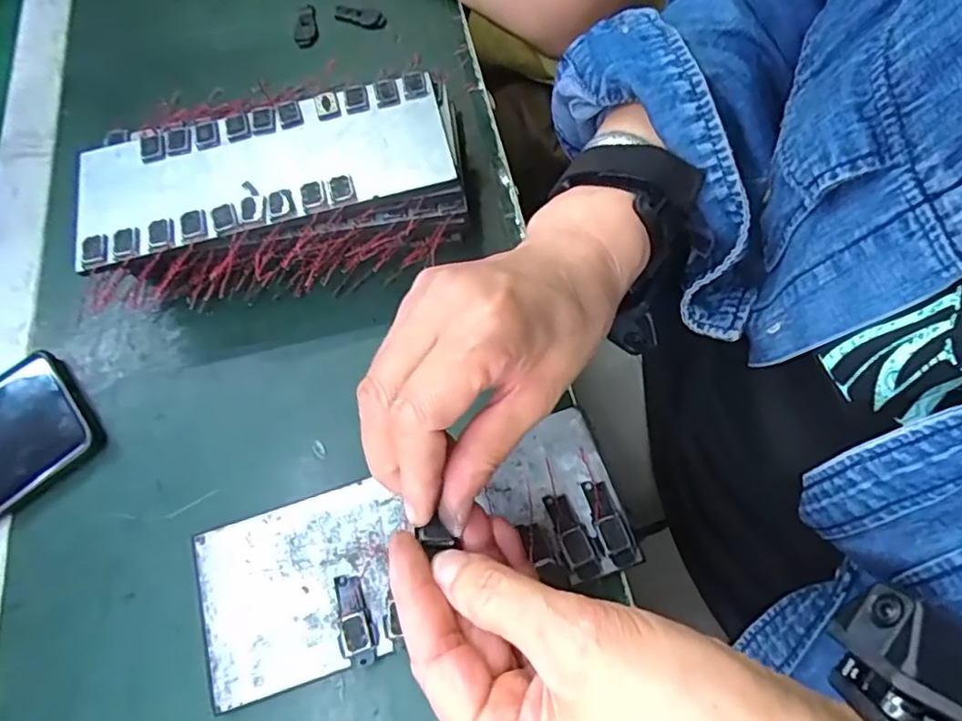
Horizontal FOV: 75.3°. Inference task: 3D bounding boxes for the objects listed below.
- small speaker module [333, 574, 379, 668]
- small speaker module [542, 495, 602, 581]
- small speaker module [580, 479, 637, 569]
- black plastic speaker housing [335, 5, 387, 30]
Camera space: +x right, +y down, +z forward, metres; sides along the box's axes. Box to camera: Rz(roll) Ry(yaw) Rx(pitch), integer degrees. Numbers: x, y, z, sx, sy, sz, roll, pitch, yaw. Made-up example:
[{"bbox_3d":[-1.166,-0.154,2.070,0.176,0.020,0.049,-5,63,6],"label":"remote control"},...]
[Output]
[{"bbox_3d":[-0.058,0.118,0.285,0.016,0.006,0.040,-17,65,-5],"label":"small speaker module"},{"bbox_3d":[0.043,0.082,0.292,0.014,0.004,0.040,-18,65,-5],"label":"small speaker module"},{"bbox_3d":[0.060,0.076,0.293,0.014,0.004,0.041,-15,65,-4],"label":"small speaker module"},{"bbox_3d":[-0.090,-0.257,0.464,0.041,0.005,0.014,22,68,13],"label":"black plastic speaker housing"}]

